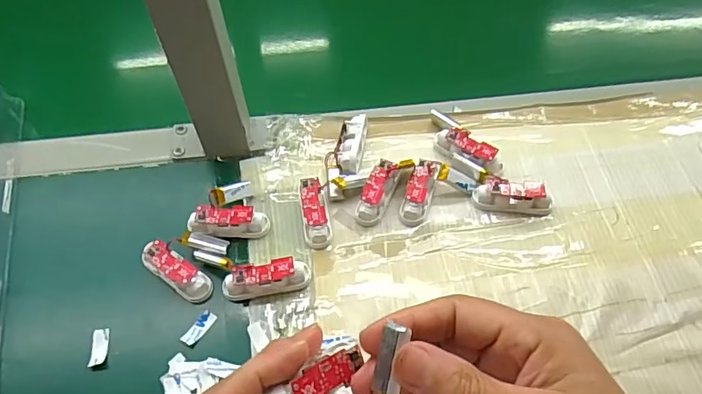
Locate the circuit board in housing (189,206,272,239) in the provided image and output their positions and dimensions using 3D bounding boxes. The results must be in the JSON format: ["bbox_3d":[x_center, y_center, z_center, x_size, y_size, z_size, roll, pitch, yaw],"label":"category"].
[{"bbox_3d":[-0.096,0.020,0.397,0.060,0.021,0.018,-2,54,-1],"label":"circuit board in housing"}]

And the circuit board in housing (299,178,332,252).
[{"bbox_3d":[-0.027,0.012,0.400,0.022,0.022,0.052,-7,54,-5],"label":"circuit board in housing"}]

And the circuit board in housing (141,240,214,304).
[{"bbox_3d":[-0.127,0.054,0.372,0.058,0.017,0.020,35,61,9],"label":"circuit board in housing"}]

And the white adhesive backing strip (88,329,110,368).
[{"bbox_3d":[-0.173,0.103,0.349,0.011,0.004,0.026,-5,54,-3],"label":"white adhesive backing strip"}]

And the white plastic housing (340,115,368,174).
[{"bbox_3d":[0.002,-0.045,0.433,0.018,0.025,0.058,8,55,6],"label":"white plastic housing"}]

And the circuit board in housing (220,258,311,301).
[{"bbox_3d":[-0.061,0.058,0.369,0.062,0.021,0.018,-10,55,-7],"label":"circuit board in housing"}]

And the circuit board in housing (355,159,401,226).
[{"bbox_3d":[0.022,-0.005,0.409,0.018,0.022,0.053,20,57,14],"label":"circuit board in housing"}]

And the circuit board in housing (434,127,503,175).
[{"bbox_3d":[0.101,-0.040,0.432,0.060,0.019,0.017,31,60,20],"label":"circuit board in housing"}]

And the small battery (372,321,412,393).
[{"bbox_3d":[0.017,0.070,0.216,0.011,0.005,0.031,13,89,9],"label":"small battery"}]

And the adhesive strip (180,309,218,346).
[{"bbox_3d":[-0.107,0.092,0.357,0.011,0.004,0.027,28,59,19],"label":"adhesive strip"}]

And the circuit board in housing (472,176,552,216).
[{"bbox_3d":[0.131,-0.002,0.406,0.062,0.021,0.021,5,54,4],"label":"circuit board in housing"}]

